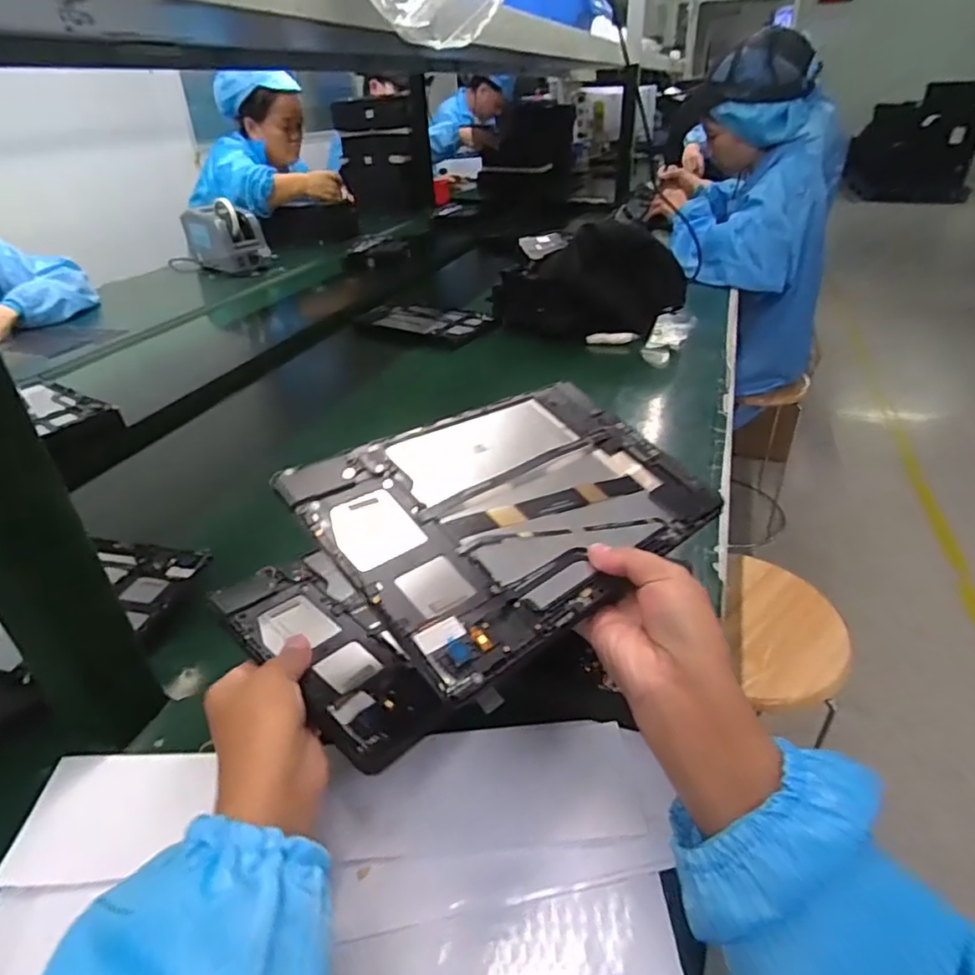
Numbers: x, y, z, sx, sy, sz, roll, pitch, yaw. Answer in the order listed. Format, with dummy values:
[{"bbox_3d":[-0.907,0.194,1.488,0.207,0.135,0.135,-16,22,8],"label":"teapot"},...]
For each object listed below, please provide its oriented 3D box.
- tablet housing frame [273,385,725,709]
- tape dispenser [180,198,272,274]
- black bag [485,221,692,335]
[{"bbox_3d":[0.022,0.006,0.352,0.235,0.011,0.149,-26,59,-39],"label":"tablet housing frame"},{"bbox_3d":[-0.616,-0.594,1.434,0.189,0.133,0.119,24,41,33],"label":"tape dispenser"},{"bbox_3d":[0.158,-0.327,0.969,0.308,0.158,0.097,4,34,9],"label":"black bag"}]

